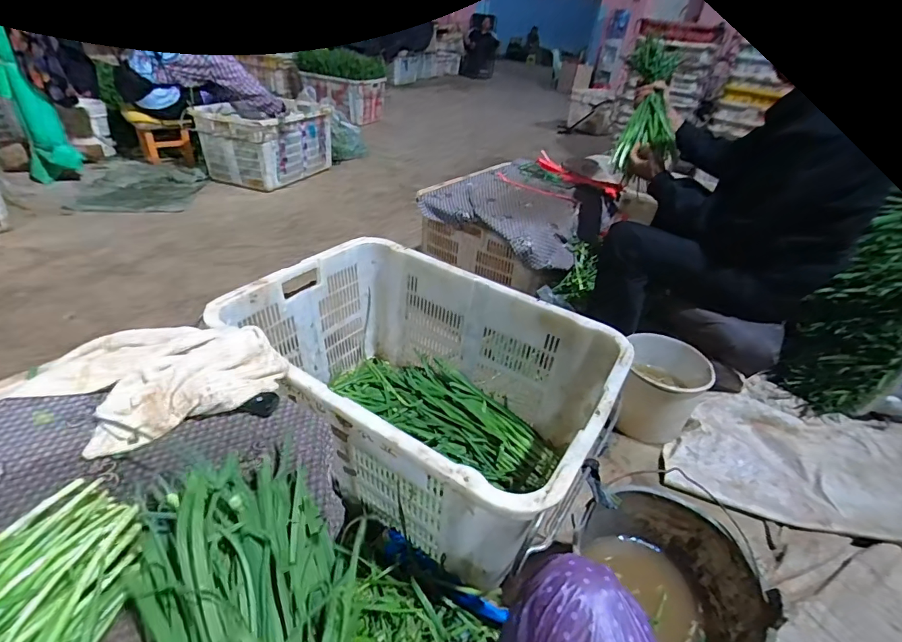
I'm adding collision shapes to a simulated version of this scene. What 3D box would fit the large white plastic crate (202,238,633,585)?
[{"bbox_3d":[-0.069,0.141,0.880,0.685,0.318,0.486,25,39,25],"label":"large white plastic crate"}]

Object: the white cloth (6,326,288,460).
[{"bbox_3d":[-0.399,0.063,0.607,0.301,0.052,0.234,-18,41,-31],"label":"white cloth"}]

